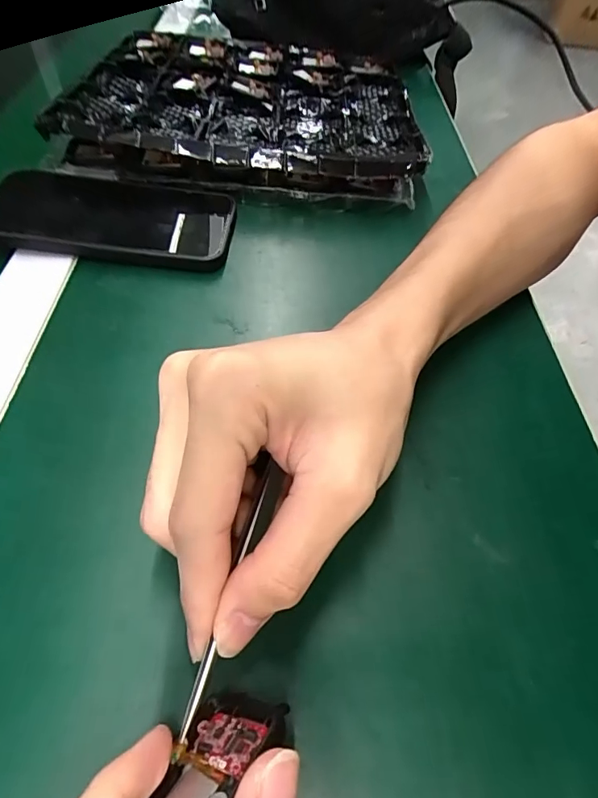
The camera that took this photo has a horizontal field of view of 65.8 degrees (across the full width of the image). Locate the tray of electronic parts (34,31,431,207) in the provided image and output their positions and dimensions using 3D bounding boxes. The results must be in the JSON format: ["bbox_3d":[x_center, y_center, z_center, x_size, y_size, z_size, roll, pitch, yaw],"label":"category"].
[{"bbox_3d":[-0.047,-0.262,0.414,0.286,0.040,0.266,3,53,-1],"label":"tray of electronic parts"}]

